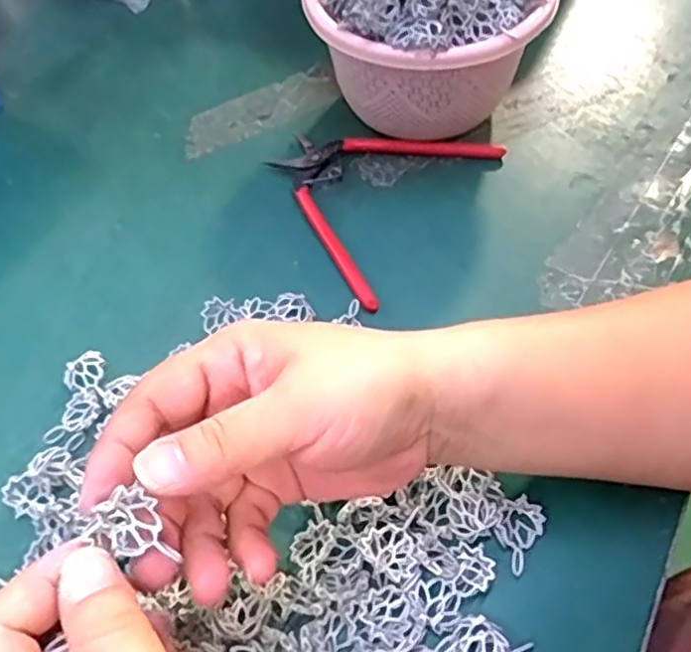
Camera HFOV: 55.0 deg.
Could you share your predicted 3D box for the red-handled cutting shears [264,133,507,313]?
[{"bbox_3d":[0.010,-0.090,0.426,0.121,0.010,0.150,29,61,21],"label":"red-handled cutting shears"}]

